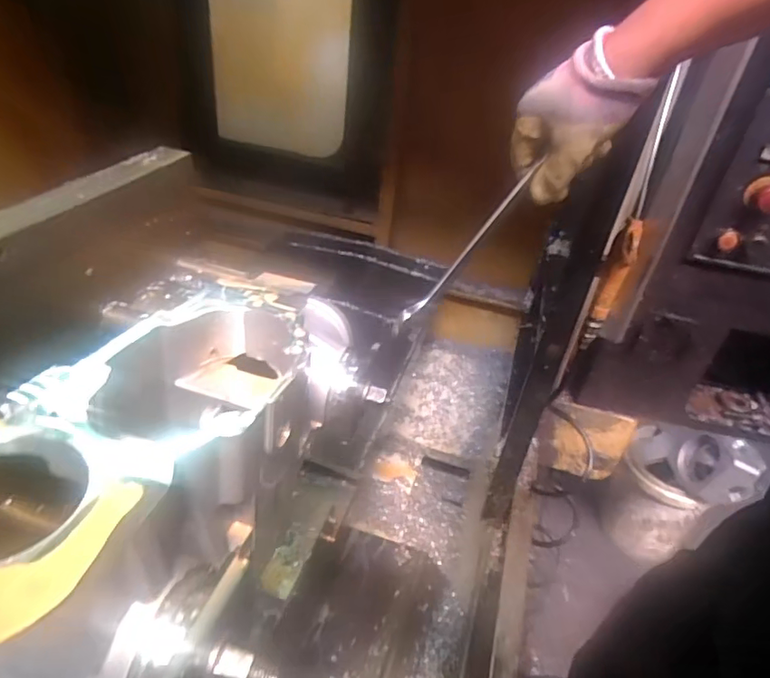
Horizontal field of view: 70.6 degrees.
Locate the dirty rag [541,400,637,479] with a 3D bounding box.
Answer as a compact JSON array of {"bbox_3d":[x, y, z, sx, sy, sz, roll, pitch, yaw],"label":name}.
[{"bbox_3d":[0.394,0.207,1.091,0.165,0.163,0.033,14,35,9],"label":"dirty rag"}]

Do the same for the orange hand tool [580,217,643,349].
[{"bbox_3d":[0.288,-0.064,0.699,0.028,0.184,0.025,22,37,19],"label":"orange hand tool"}]

